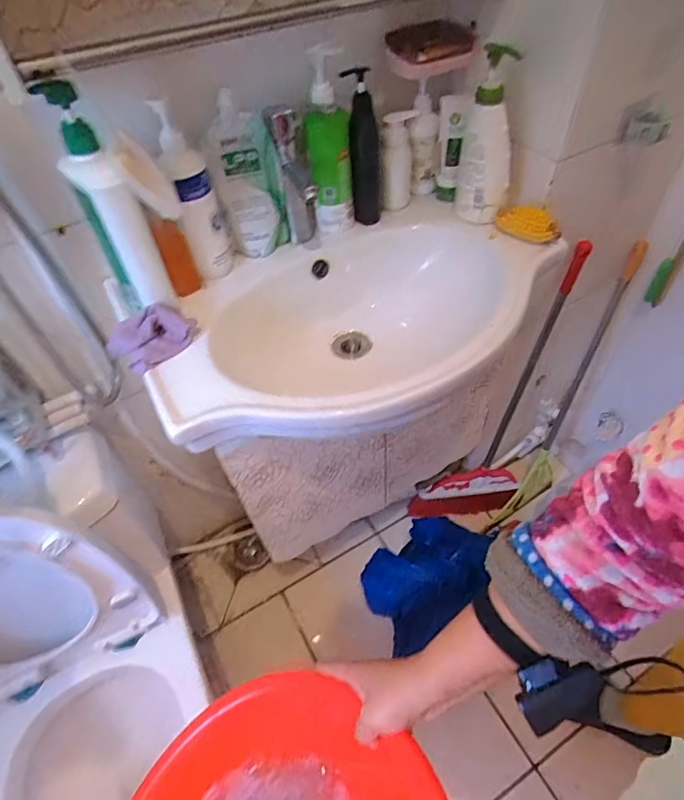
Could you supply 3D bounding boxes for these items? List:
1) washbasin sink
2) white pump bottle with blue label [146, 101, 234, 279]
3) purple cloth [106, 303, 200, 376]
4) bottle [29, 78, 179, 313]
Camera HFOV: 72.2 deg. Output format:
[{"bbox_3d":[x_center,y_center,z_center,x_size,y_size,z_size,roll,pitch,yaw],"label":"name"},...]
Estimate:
[{"bbox_3d":[0.020,-0.096,0.704,0.565,0.157,0.371,-28,55,-18],"label":"washbasin sink"},{"bbox_3d":[-0.201,-0.274,0.646,0.062,0.211,0.057,-14,51,-7],"label":"white pump bottle with blue label"},{"bbox_3d":[-0.251,-0.092,0.616,0.090,0.045,0.100,30,59,25],"label":"purple cloth"},{"bbox_3d":[-0.276,-0.231,0.561,0.063,0.251,0.087,-26,54,-16],"label":"bottle"}]

